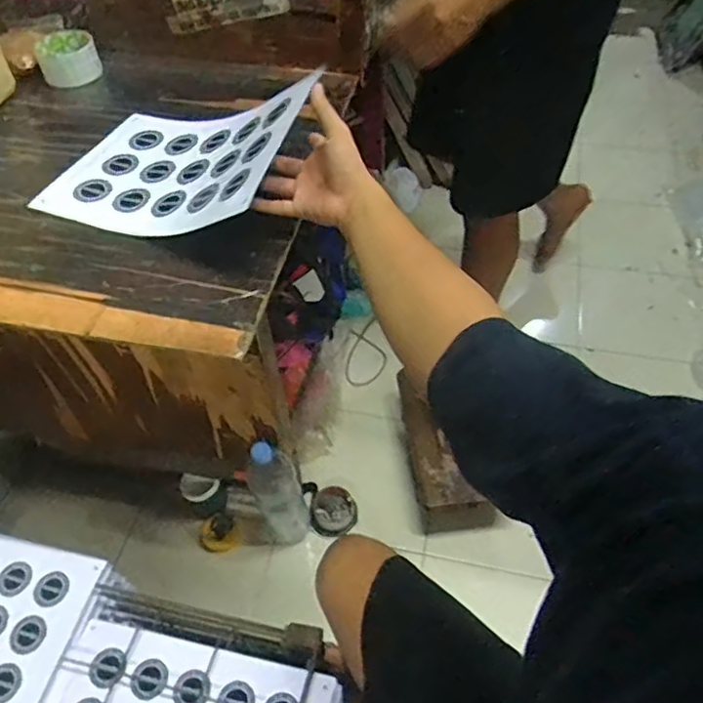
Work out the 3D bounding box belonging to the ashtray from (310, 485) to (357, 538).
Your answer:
[{"bbox_3d":[-0.036,0.334,1.301,0.093,0.045,0.100,1,52,3],"label":"ashtray"}]

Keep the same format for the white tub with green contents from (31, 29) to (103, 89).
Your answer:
[{"bbox_3d":[-0.409,-0.424,0.894,0.084,0.045,0.094,-22,54,-14],"label":"white tub with green contents"}]

